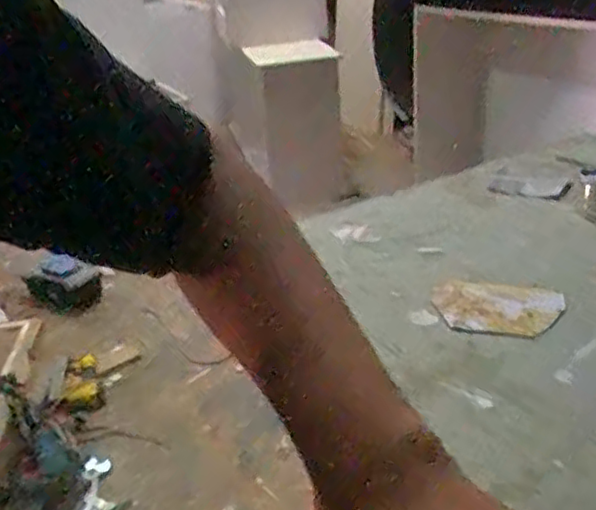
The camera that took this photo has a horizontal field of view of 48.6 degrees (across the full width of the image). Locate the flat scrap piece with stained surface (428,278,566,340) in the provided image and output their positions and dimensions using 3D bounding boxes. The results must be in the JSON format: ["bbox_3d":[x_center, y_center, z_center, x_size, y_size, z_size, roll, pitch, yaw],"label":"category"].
[{"bbox_3d":[0.239,0.065,0.804,0.151,0.009,0.102,6,30,19],"label":"flat scrap piece with stained surface"}]

